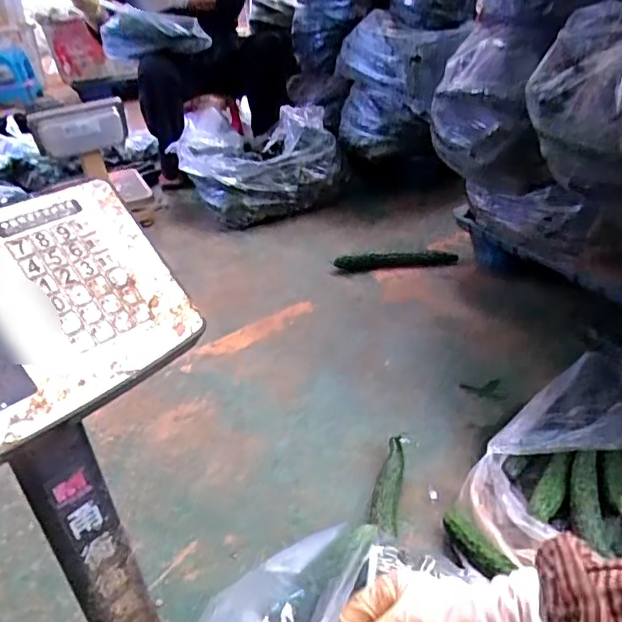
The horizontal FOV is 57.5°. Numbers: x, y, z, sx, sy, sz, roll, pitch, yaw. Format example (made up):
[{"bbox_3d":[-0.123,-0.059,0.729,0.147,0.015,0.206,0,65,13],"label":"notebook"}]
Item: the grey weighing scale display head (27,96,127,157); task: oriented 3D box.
[{"bbox_3d":[-0.618,-0.488,1.518,0.245,0.123,0.064,-17,34,-17],"label":"grey weighing scale display head"}]

